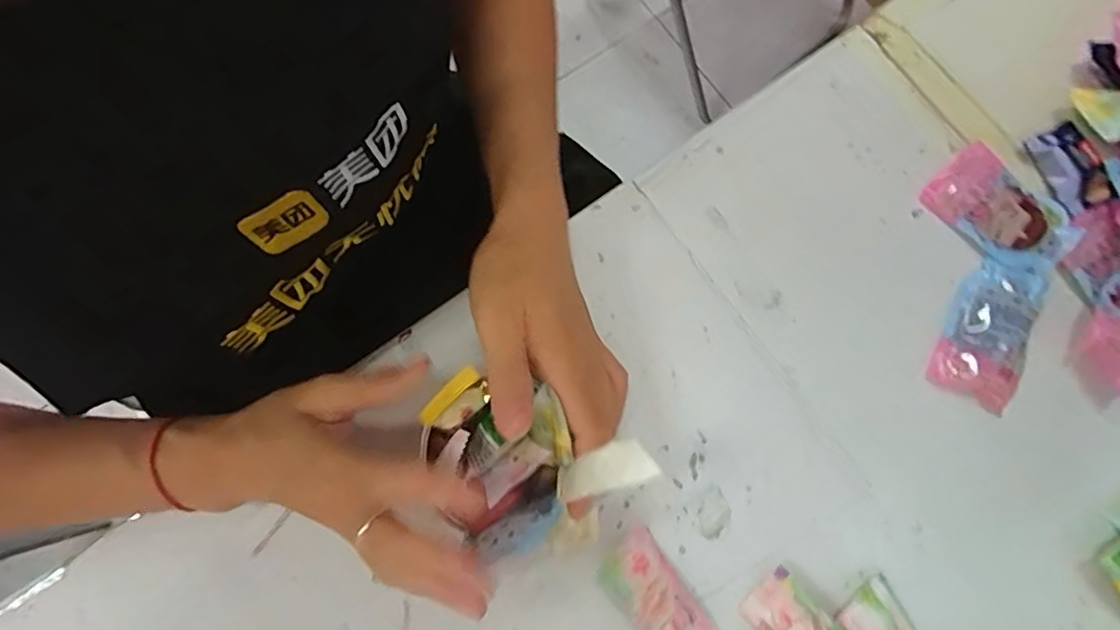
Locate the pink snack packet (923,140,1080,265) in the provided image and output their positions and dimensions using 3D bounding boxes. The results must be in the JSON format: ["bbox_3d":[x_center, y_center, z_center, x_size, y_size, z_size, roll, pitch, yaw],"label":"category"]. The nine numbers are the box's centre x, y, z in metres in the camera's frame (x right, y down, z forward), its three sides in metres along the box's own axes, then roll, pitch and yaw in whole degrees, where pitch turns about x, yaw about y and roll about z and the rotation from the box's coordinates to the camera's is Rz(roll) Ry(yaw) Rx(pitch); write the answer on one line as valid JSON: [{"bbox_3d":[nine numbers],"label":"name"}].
[{"bbox_3d":[0.271,-0.064,0.347,0.052,0.008,0.081,-43,80,-8],"label":"pink snack packet"}]

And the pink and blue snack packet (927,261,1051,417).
[{"bbox_3d":[0.254,0.007,0.333,0.044,0.011,0.090,22,79,6],"label":"pink and blue snack packet"}]

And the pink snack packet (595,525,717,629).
[{"bbox_3d":[0.053,0.154,0.307,0.038,0.013,0.065,-41,79,-7],"label":"pink snack packet"}]

